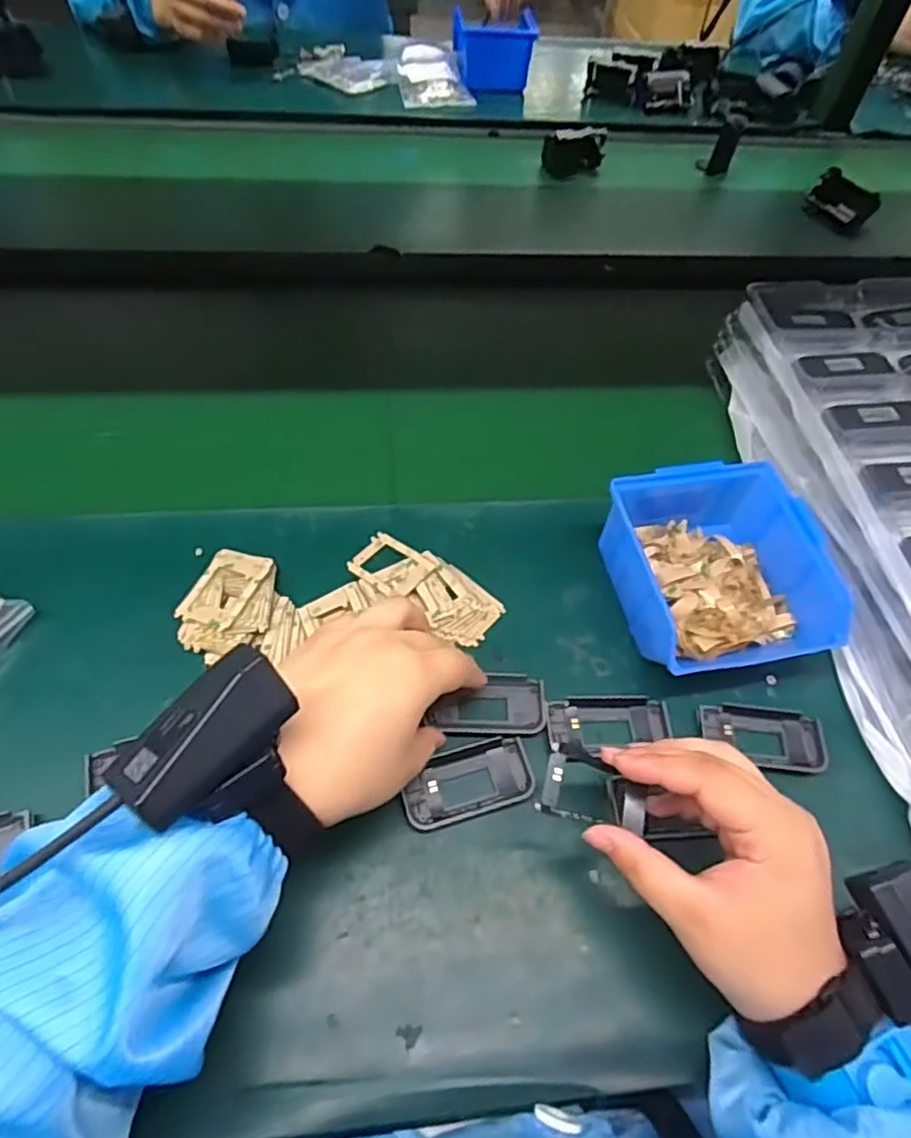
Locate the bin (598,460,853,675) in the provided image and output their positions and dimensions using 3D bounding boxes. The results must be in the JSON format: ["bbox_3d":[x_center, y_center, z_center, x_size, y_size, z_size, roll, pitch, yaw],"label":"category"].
[{"bbox_3d":[0.171,0.002,0.452,0.139,0.063,0.135,-8,57,-10],"label":"bin"}]

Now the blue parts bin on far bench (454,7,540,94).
[{"bbox_3d":[0.055,-0.744,0.961,0.114,0.071,0.104,5,54,-1],"label":"blue parts bin on far bench"}]

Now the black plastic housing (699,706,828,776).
[{"bbox_3d":[0.191,0.105,0.422,0.076,0.010,0.038,11,54,3],"label":"black plastic housing"}]

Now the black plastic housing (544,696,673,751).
[{"bbox_3d":[0.094,0.092,0.418,0.077,0.005,0.030,-3,55,-7],"label":"black plastic housing"}]

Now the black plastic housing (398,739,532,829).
[{"bbox_3d":[0.007,0.123,0.391,0.076,0.005,0.040,-13,57,-13],"label":"black plastic housing"}]

